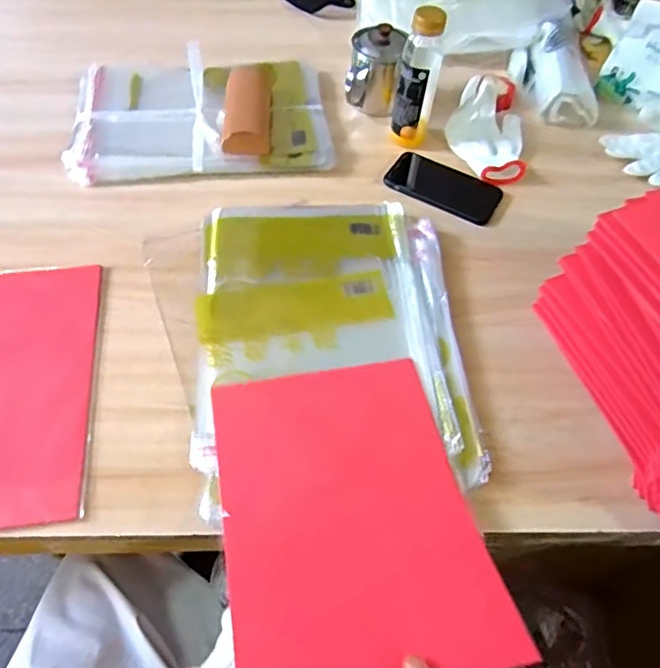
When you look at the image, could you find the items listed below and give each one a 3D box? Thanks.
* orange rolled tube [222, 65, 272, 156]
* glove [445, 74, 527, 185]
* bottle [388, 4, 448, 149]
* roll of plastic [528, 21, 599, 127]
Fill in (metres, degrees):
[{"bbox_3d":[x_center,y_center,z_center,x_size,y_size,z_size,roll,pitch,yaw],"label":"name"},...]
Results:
[{"bbox_3d":[-0.114,-0.310,0.799,0.061,0.034,0.162,1,58,-2],"label":"orange rolled tube"},{"bbox_3d":[0.227,-0.311,0.834,0.109,0.045,0.225,7,58,2],"label":"glove"},{"bbox_3d":[0.115,-0.332,0.755,0.054,0.171,0.047,13,58,5],"label":"bottle"},{"bbox_3d":[0.359,-0.409,0.885,0.091,0.057,0.184,3,56,-2],"label":"roll of plastic"}]

